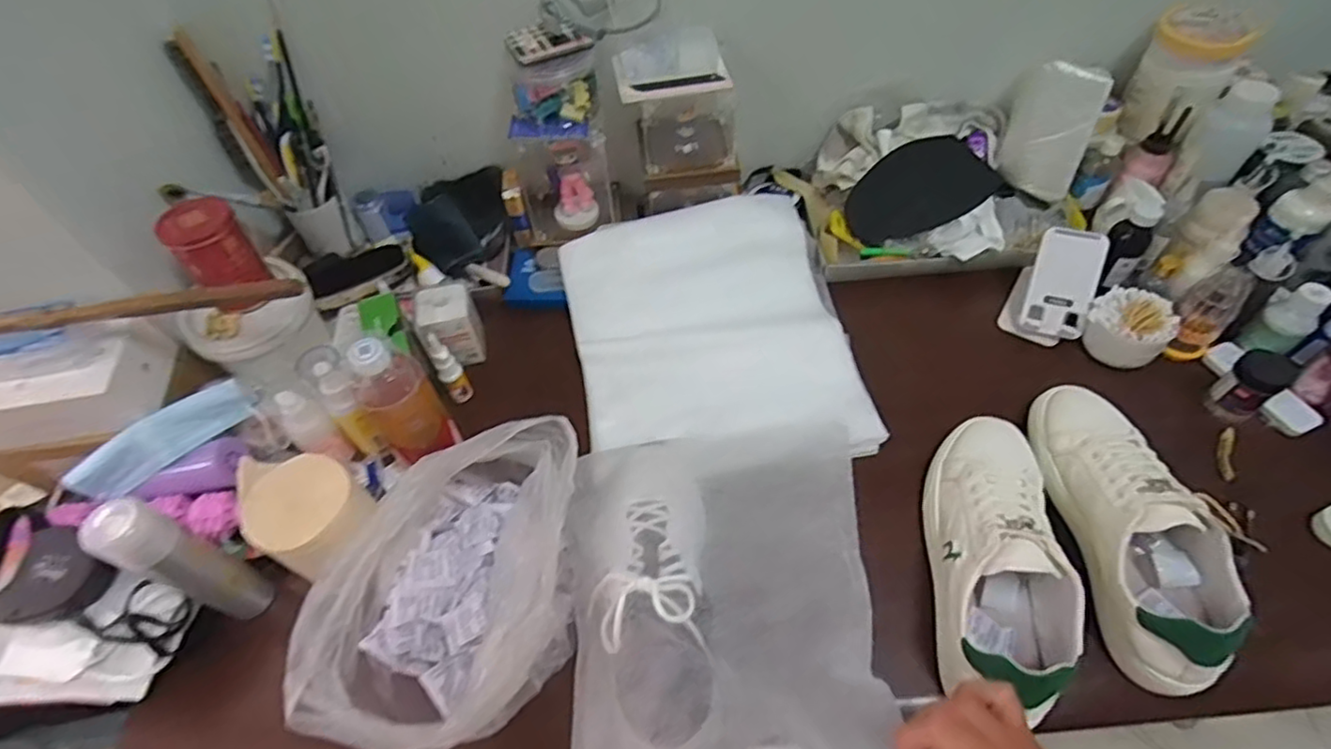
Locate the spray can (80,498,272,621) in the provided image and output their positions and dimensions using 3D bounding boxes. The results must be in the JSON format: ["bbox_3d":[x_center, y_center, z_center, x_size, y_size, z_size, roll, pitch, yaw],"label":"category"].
[{"bbox_3d":[-0.412,0.166,0.562,0.035,0.195,0.043,20,58,17],"label":"spray can"}]

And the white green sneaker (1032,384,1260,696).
[{"bbox_3d":[0.434,0.125,0.603,0.100,0.086,0.292,-4,54,1],"label":"white green sneaker"}]

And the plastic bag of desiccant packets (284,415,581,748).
[{"bbox_3d":[-0.179,0.175,0.556,0.185,0.145,0.263,7,55,8],"label":"plastic bag of desiccant packets"}]

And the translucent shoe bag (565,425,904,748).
[{"bbox_3d":[0.048,0.187,0.546,0.255,0.117,0.351,-6,54,-1],"label":"translucent shoe bag"}]

